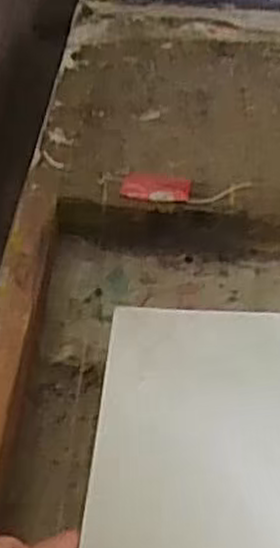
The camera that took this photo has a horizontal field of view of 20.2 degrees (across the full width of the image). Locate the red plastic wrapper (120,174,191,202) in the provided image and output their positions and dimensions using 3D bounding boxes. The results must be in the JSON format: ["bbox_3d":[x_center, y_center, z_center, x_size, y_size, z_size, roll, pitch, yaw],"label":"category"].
[{"bbox_3d":[0.011,-0.060,0.560,0.048,0.008,0.020,6,48,3],"label":"red plastic wrapper"}]

